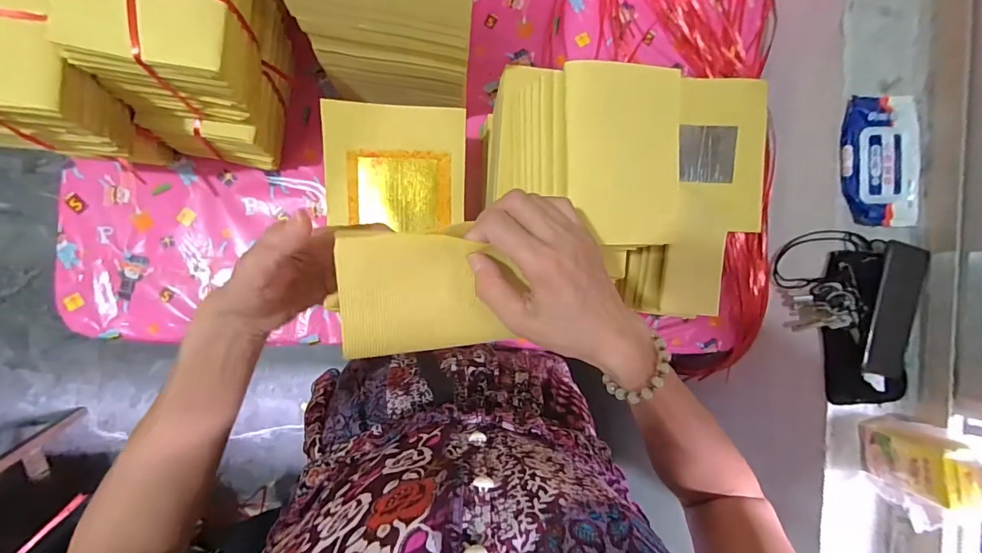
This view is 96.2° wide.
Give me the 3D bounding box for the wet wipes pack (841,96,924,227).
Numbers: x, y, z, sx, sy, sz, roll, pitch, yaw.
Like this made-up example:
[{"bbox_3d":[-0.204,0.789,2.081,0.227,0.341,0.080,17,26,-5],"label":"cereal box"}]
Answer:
[{"bbox_3d":[0.517,-0.154,0.583,0.097,0.026,0.169,5,89,-9],"label":"wet wipes pack"}]

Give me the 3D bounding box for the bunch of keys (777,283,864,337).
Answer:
[{"bbox_3d":[0.437,0.043,0.608,0.053,0.110,0.071,-12,92,-9],"label":"bunch of keys"}]

